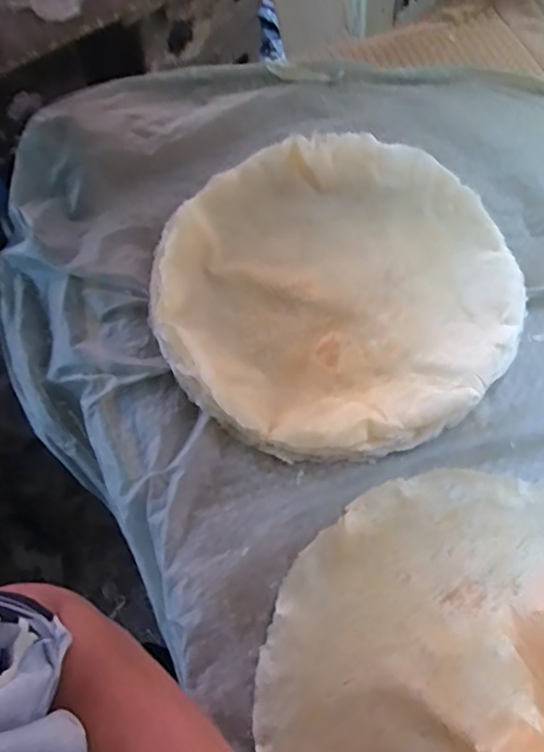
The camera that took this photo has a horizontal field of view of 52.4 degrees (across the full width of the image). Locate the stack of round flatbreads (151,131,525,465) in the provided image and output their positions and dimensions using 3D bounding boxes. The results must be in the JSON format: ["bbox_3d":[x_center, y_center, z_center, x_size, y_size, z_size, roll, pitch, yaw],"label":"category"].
[{"bbox_3d":[0.066,-0.097,0.555,0.361,0.037,0.350,-30,69,-15],"label":"stack of round flatbreads"}]

